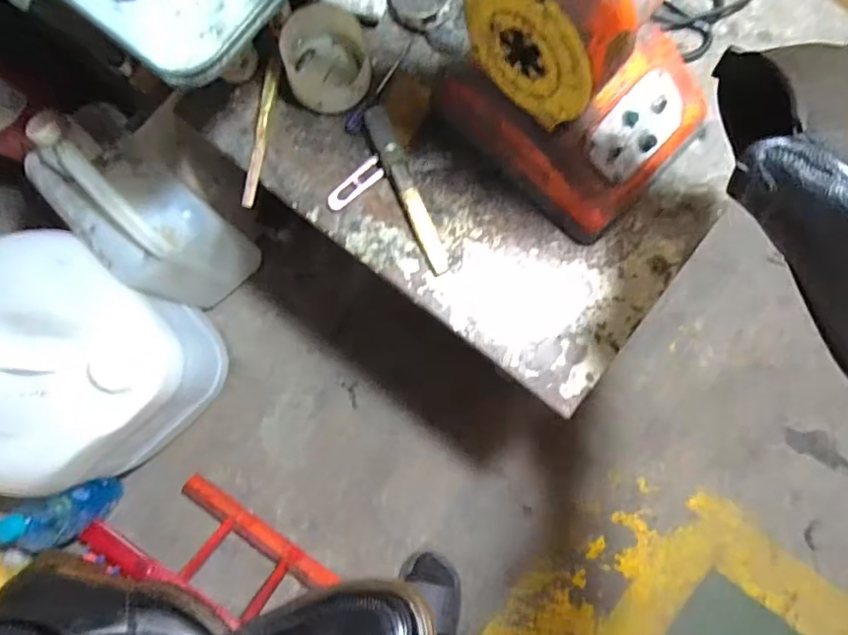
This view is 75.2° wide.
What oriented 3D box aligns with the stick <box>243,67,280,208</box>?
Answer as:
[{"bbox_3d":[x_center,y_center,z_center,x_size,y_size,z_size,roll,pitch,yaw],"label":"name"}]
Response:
[{"bbox_3d":[-0.178,-0.194,0.597,0.015,0.009,0.153,9,84,1],"label":"stick"}]

